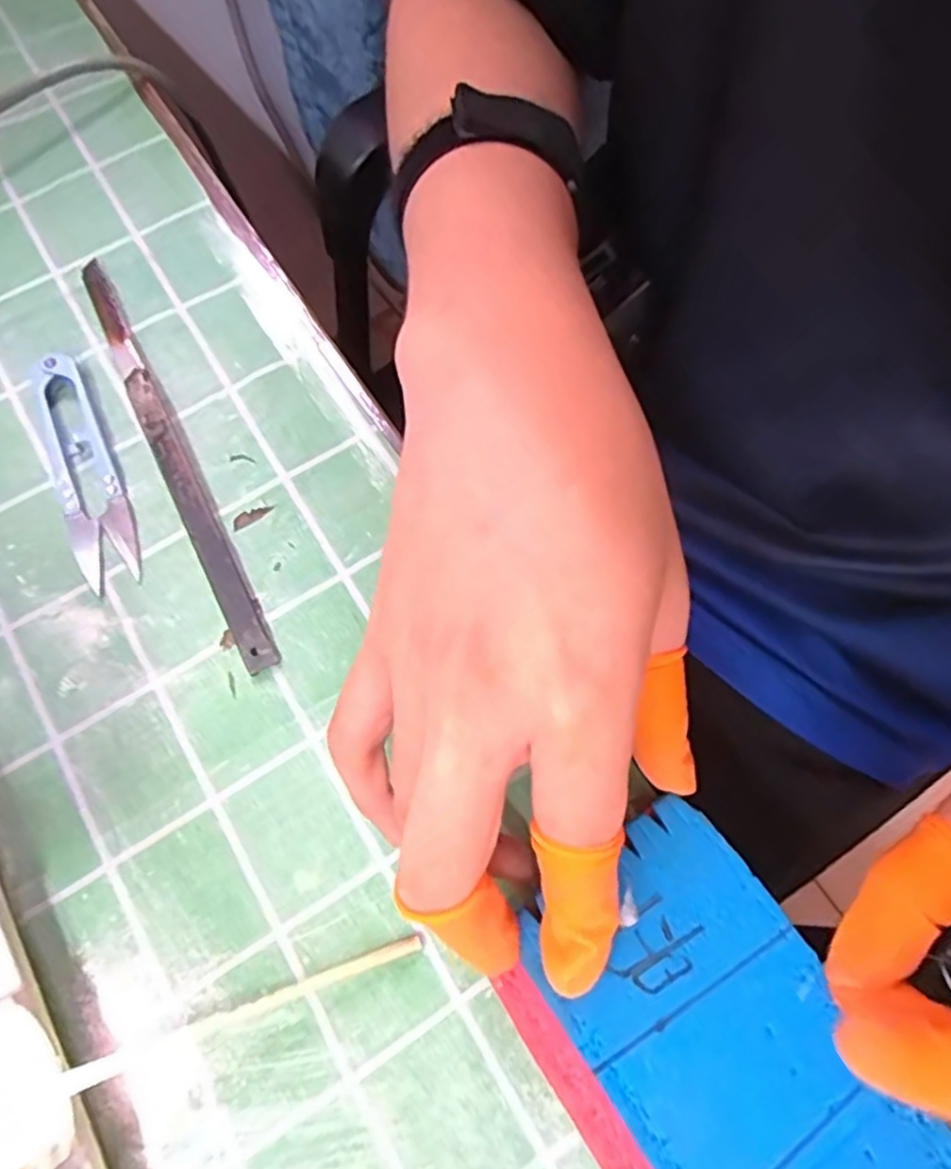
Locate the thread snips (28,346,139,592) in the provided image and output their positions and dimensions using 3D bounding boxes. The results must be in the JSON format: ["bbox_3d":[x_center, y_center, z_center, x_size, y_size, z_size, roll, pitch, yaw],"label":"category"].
[{"bbox_3d":[-0.155,-0.046,0.271,0.025,0.010,0.100,-24,73,-7],"label":"thread snips"}]

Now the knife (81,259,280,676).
[{"bbox_3d":[-0.120,-0.054,0.274,0.012,0.009,0.195,-26,74,-8],"label":"knife"}]

